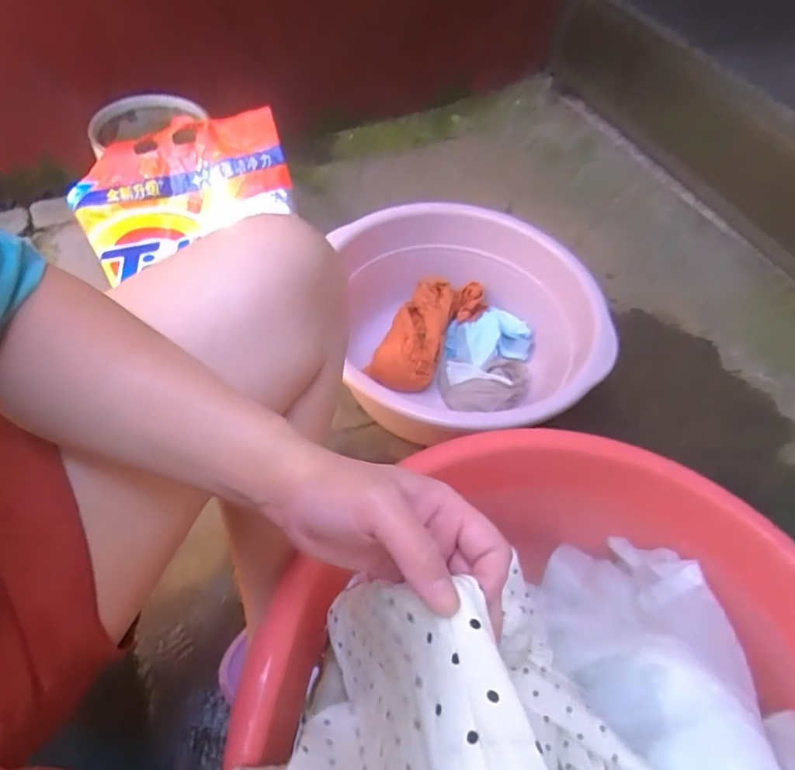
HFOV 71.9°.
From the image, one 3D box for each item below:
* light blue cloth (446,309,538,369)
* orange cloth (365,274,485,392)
[{"bbox_3d":[0.149,-0.077,0.915,0.142,0.052,0.098,-13,56,-14],"label":"light blue cloth"},{"bbox_3d":[0.050,-0.088,0.899,0.114,0.059,0.236,27,57,14],"label":"orange cloth"}]

